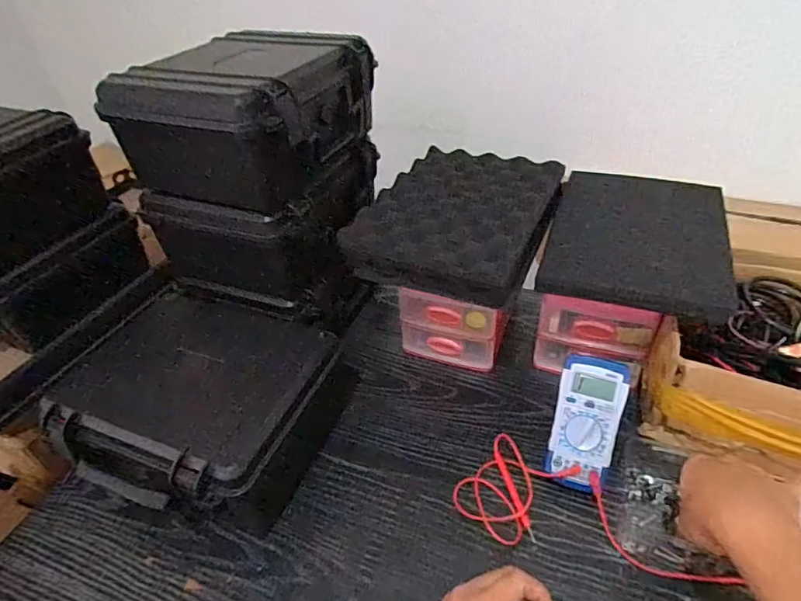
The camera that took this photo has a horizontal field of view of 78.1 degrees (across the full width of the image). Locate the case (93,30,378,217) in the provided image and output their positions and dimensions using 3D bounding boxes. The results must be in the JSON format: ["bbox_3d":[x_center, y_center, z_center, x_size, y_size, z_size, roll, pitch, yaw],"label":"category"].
[{"bbox_3d":[-0.183,-0.236,0.611,0.215,0.126,0.239,18,46,25],"label":"case"}]

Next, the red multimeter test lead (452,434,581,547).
[{"bbox_3d":[0.115,0.198,0.526,0.096,0.038,0.105,26,50,31],"label":"red multimeter test lead"}]

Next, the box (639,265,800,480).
[{"bbox_3d":[0.405,0.060,0.558,0.205,0.119,0.229,18,46,25],"label":"box"}]

